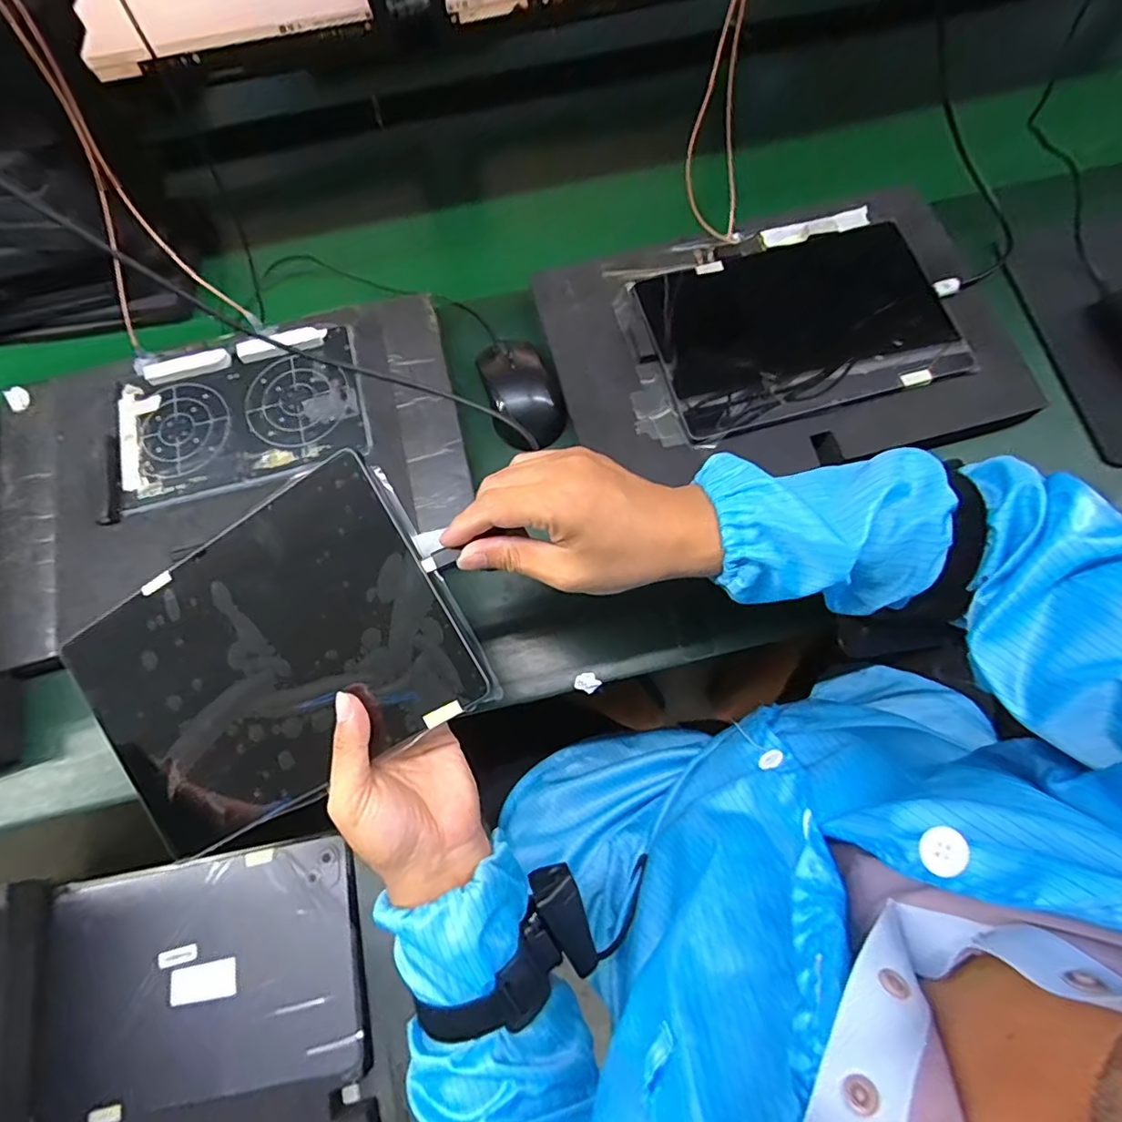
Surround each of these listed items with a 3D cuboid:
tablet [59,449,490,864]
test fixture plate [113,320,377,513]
[{"bbox_3d":[-0.185,0.066,0.345,0.244,0.008,0.165,-31,89,11],"label":"tablet"},{"bbox_3d":[-0.276,-0.129,0.479,0.206,0.012,0.131,-14,71,-2],"label":"test fixture plate"}]

